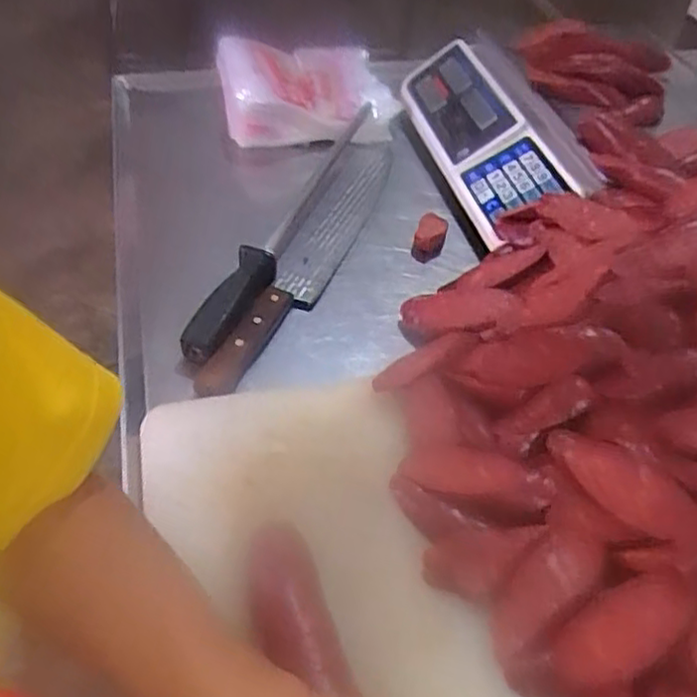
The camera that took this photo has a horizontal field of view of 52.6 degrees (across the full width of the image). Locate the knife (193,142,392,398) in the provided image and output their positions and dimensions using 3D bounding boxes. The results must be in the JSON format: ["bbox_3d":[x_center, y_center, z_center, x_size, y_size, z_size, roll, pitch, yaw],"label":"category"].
[{"bbox_3d":[-0.032,-0.094,0.663,0.061,0.029,0.390,14,47,9],"label":"knife"}]

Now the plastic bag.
[{"bbox_3d":[-0.048,-0.297,0.814,0.195,0.059,0.144,-4,47,-8],"label":"plastic bag"}]

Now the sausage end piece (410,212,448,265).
[{"bbox_3d":[0.082,-0.115,0.699,0.030,0.026,0.061,13,47,8],"label":"sausage end piece"}]

